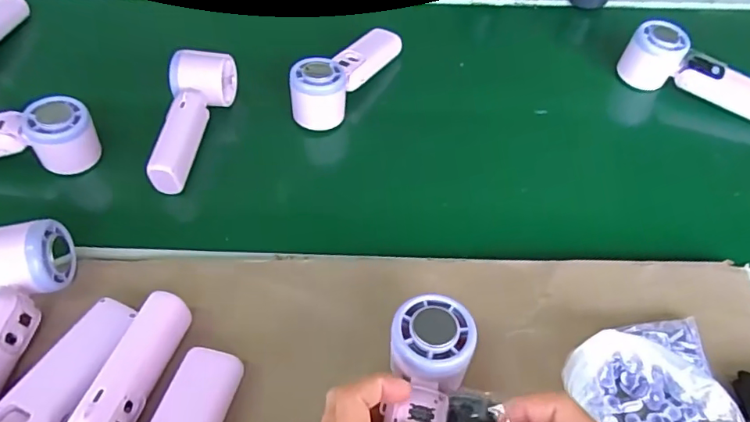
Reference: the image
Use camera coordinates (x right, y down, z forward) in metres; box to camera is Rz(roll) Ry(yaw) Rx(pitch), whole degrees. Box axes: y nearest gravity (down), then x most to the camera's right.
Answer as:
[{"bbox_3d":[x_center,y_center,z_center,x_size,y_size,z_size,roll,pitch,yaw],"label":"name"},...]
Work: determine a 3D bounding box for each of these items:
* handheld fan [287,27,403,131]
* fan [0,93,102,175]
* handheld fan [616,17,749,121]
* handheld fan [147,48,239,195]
[{"bbox_3d":[-0.031,-0.158,0.560,0.053,0.051,0.162,25,59,17],"label":"handheld fan"},{"bbox_3d":[-0.351,-0.072,0.490,0.165,0.052,0.052,-3,55,-1],"label":"fan"},{"bbox_3d":[0.352,-0.147,0.551,0.164,0.053,0.050,31,61,21],"label":"handheld fan"},{"bbox_3d":[-0.182,-0.095,0.509,0.055,0.050,0.157,1,55,2],"label":"handheld fan"}]

